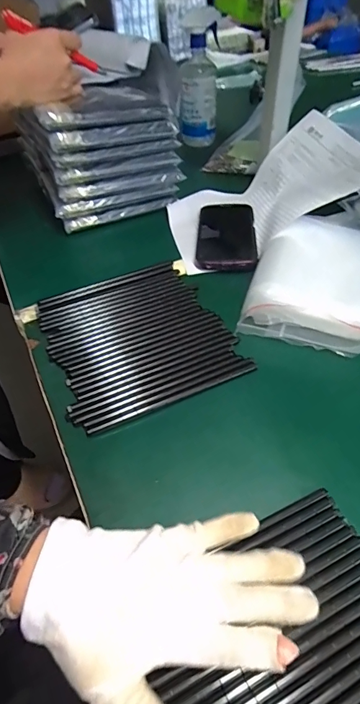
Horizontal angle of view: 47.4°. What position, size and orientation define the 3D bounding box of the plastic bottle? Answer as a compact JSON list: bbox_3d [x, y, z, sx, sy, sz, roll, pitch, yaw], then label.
[{"bbox_3d":[0.034,-0.481,0.778,0.068,0.172,0.054,-1,44,3],"label":"plastic bottle"}]

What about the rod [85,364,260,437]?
[{"bbox_3d":[-0.003,0.043,0.383,0.170,0.007,0.009,-21,49,-17],"label":"rod"}]

